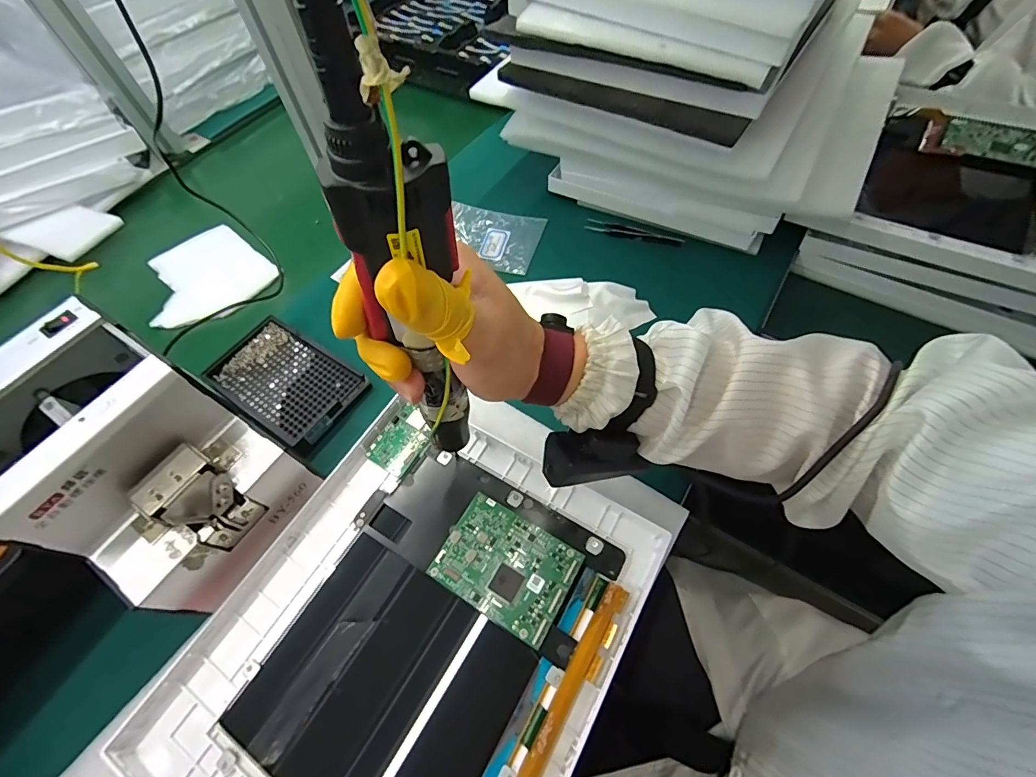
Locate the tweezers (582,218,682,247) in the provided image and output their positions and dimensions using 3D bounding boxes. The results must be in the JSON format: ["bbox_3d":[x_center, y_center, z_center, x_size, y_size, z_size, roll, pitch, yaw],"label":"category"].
[{"bbox_3d":[0.137,-0.184,0.524,0.113,0.007,0.019,17,62,14],"label":"tweezers"}]

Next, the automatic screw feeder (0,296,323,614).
[{"bbox_3d":[-0.271,0.051,0.319,0.168,0.133,0.124,29,65,19],"label":"automatic screw feeder"}]

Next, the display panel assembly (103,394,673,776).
[{"bbox_3d":[-0.071,0.176,0.306,0.253,0.022,0.305,26,63,18],"label":"display panel assembly"}]

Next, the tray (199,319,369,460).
[{"bbox_3d":[-0.227,-0.008,0.432,0.142,0.019,0.095,29,65,19],"label":"tray"}]

